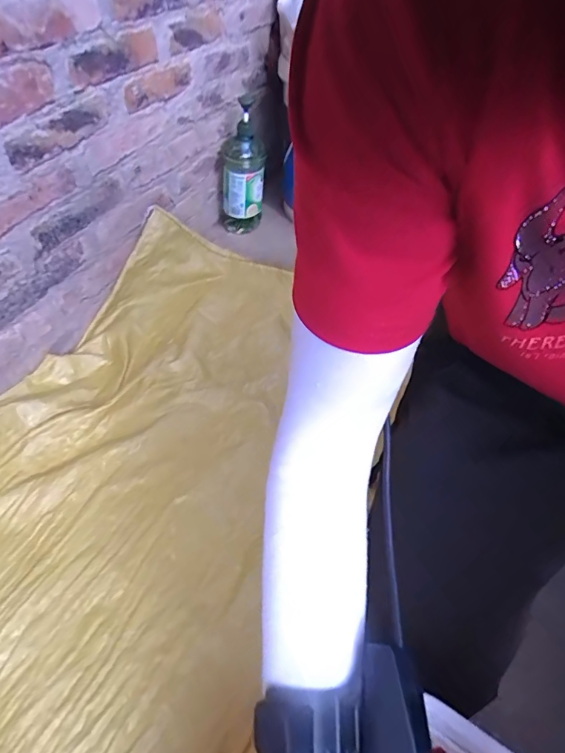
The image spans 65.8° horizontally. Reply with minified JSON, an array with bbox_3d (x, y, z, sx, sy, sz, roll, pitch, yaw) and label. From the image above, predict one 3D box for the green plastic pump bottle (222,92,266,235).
[{"bbox_3d":[-0.087,-0.450,0.963,0.091,0.271,0.083,2,48,-4],"label":"green plastic pump bottle"}]

